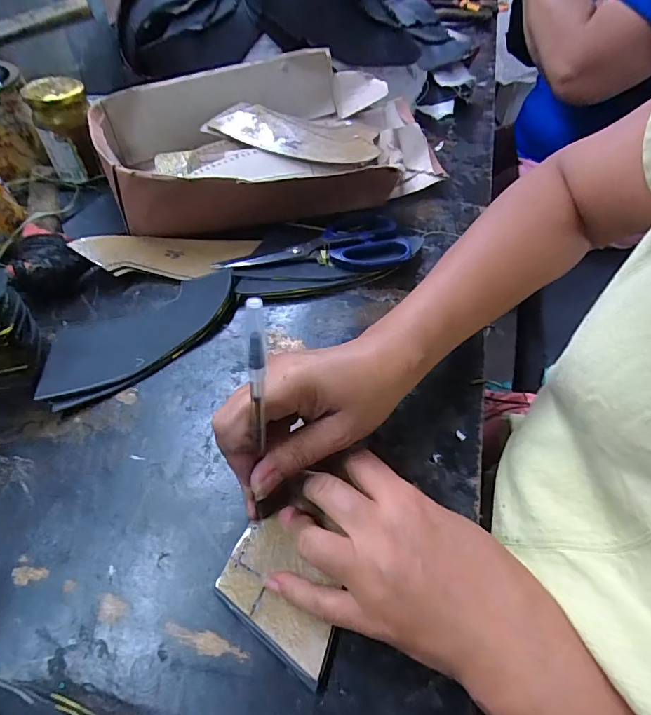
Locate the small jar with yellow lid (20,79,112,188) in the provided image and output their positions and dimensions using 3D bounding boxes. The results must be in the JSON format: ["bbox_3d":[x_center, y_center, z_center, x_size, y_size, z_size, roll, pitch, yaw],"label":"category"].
[{"bbox_3d":[-0.279,-0.243,0.485,0.055,0.097,0.053,1,50,-2],"label":"small jar with yellow lid"}]

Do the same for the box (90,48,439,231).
[{"bbox_3d":[-0.055,-0.244,0.508,0.356,0.090,0.225,-19,53,-16],"label":"box"}]

